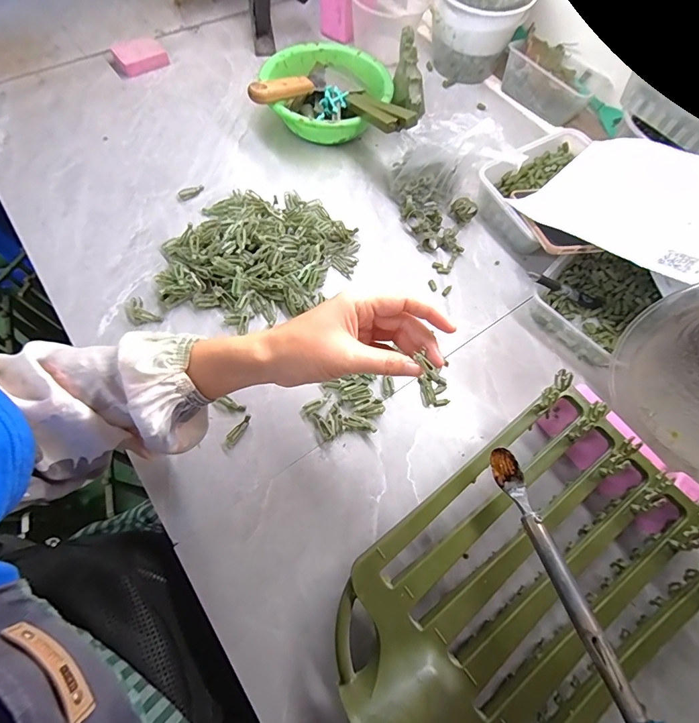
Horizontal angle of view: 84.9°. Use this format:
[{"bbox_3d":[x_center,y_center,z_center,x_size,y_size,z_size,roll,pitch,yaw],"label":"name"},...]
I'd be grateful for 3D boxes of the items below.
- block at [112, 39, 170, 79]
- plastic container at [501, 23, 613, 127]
[{"bbox_3d":[-0.365,-0.535,0.667,0.082,0.016,0.069,-30,72,-15],"label":"block"},{"bbox_3d":[0.358,-0.508,0.680,0.117,0.063,0.171,-40,74,-18],"label":"plastic container"}]

